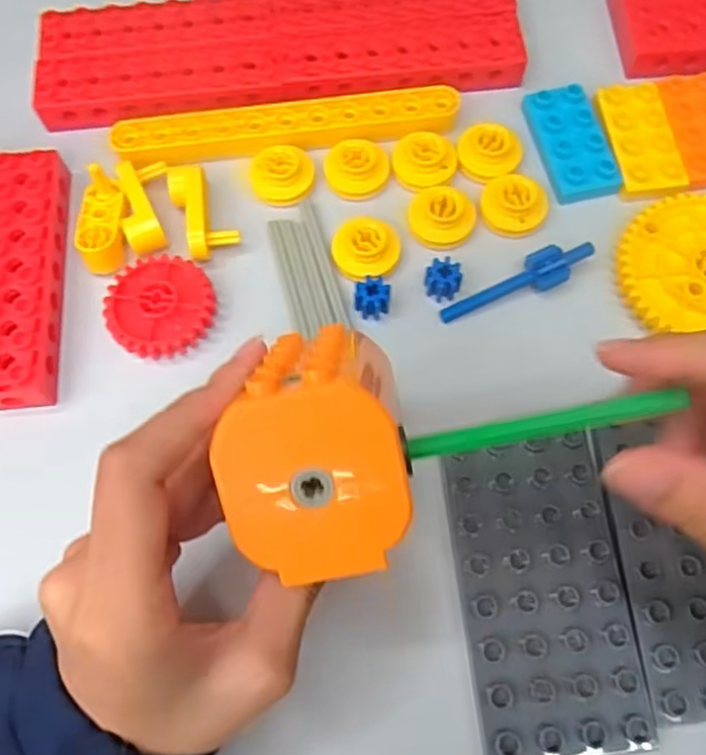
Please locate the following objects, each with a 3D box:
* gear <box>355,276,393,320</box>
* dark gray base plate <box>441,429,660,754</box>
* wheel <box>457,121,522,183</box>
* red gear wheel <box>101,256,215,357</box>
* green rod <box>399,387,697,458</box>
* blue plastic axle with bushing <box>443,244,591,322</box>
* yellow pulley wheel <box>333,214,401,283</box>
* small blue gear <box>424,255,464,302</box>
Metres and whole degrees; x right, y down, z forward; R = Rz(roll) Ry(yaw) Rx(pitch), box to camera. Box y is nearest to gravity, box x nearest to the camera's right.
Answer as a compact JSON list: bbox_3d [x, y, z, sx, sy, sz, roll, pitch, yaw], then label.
[{"bbox_3d":[0.009,-0.038,0.321,0.015,0.010,0.017,3,70,2],"label":"gear"},{"bbox_3d":[0.074,0.084,0.276,0.063,0.013,0.117,-6,70,-2],"label":"dark gray base plate"},{"bbox_3d":[0.068,-0.112,0.349,0.031,0.013,0.027,14,71,6],"label":"wheel"},{"bbox_3d":[-0.088,-0.033,0.321,0.047,0.012,0.048,0,70,0],"label":"red gear wheel"},{"bbox_3d":[0.055,0.014,0.204,0.077,0.006,0.008,-11,72,5],"label":"green rod"},{"bbox_3d":[0.077,-0.044,0.324,0.075,0.013,0.017,-23,71,-8],"label":"blue plastic axle with bushing"},{"bbox_3d":[0.005,-0.061,0.330,0.030,0.010,0.031,0,70,0],"label":"yellow pulley wheel"},{"bbox_3d":[0.042,-0.045,0.325,0.015,0.013,0.015,1,70,1],"label":"small blue gear"}]

